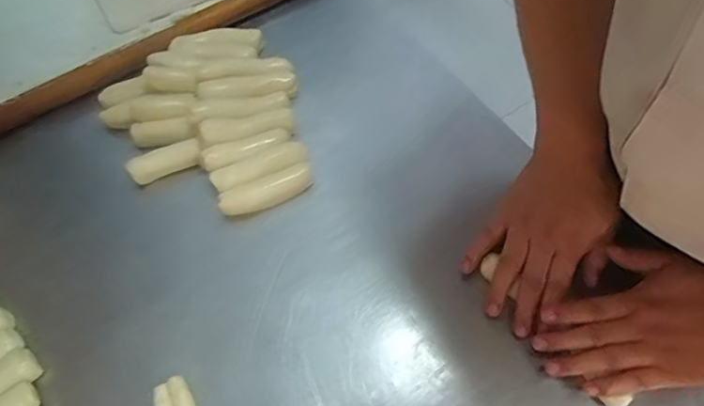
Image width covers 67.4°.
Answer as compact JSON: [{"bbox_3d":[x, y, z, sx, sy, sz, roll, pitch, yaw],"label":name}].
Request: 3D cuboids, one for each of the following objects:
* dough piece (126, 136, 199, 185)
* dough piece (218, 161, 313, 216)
[{"bbox_3d":[-0.209,-0.047,0.590,0.078,0.022,0.024,-21,62,-11],"label":"dough piece"},{"bbox_3d":[-0.091,-0.014,0.567,0.103,0.018,0.030,-24,63,-13],"label":"dough piece"}]

